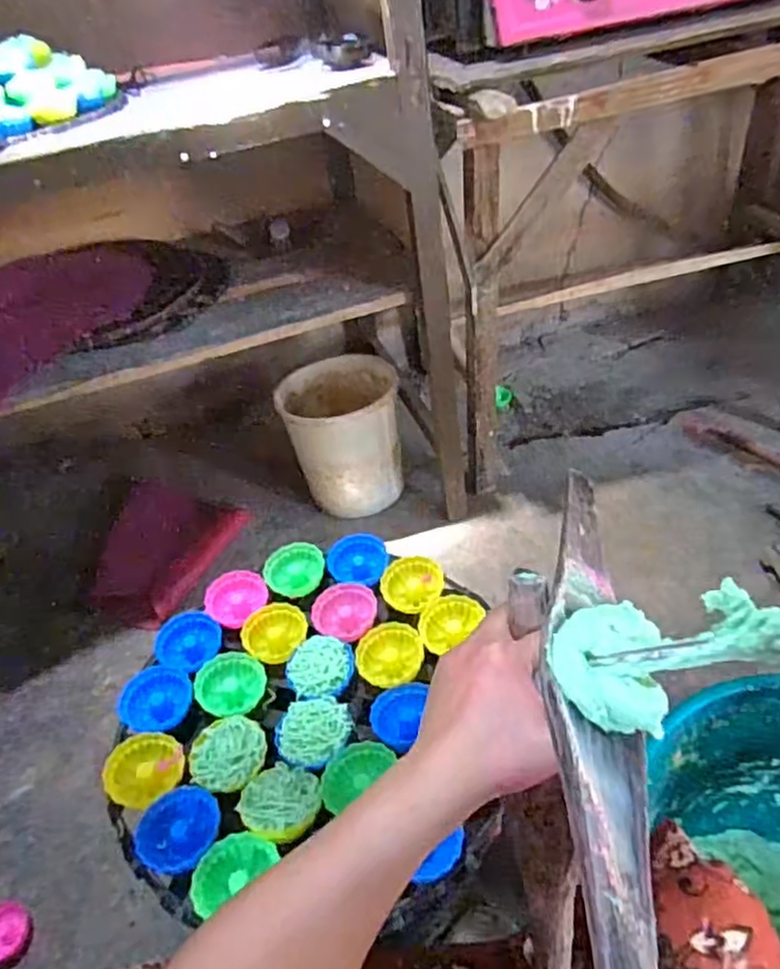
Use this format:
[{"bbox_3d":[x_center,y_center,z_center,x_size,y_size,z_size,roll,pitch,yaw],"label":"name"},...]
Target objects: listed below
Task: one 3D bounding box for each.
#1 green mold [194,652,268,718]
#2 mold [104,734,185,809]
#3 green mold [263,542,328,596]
[{"bbox_3d":[-0.145,0.182,0.616,0.061,0.021,0.057,-5,44,-2],"label":"green mold"},{"bbox_3d":[-0.204,0.237,0.562,0.061,0.025,0.050,-24,48,-20],"label":"mold"},{"bbox_3d":[-0.098,0.091,0.713,0.066,0.028,0.057,-10,73,15],"label":"green mold"}]

